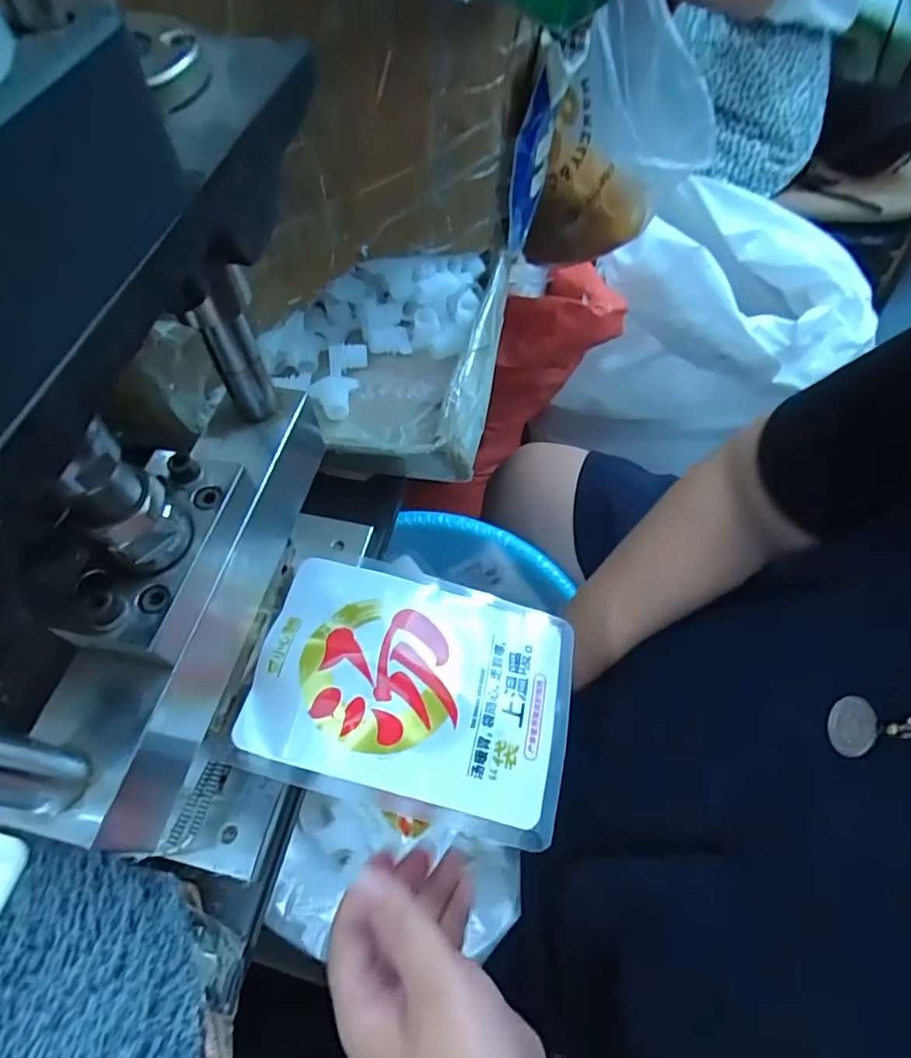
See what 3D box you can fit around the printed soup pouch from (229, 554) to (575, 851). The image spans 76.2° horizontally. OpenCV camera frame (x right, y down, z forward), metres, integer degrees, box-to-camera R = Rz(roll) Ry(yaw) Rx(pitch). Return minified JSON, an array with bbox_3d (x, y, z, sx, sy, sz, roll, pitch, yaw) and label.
[{"bbox_3d":[-0.019,0.084,0.316,0.168,0.011,0.124,17,60,-2],"label":"printed soup pouch"}]

